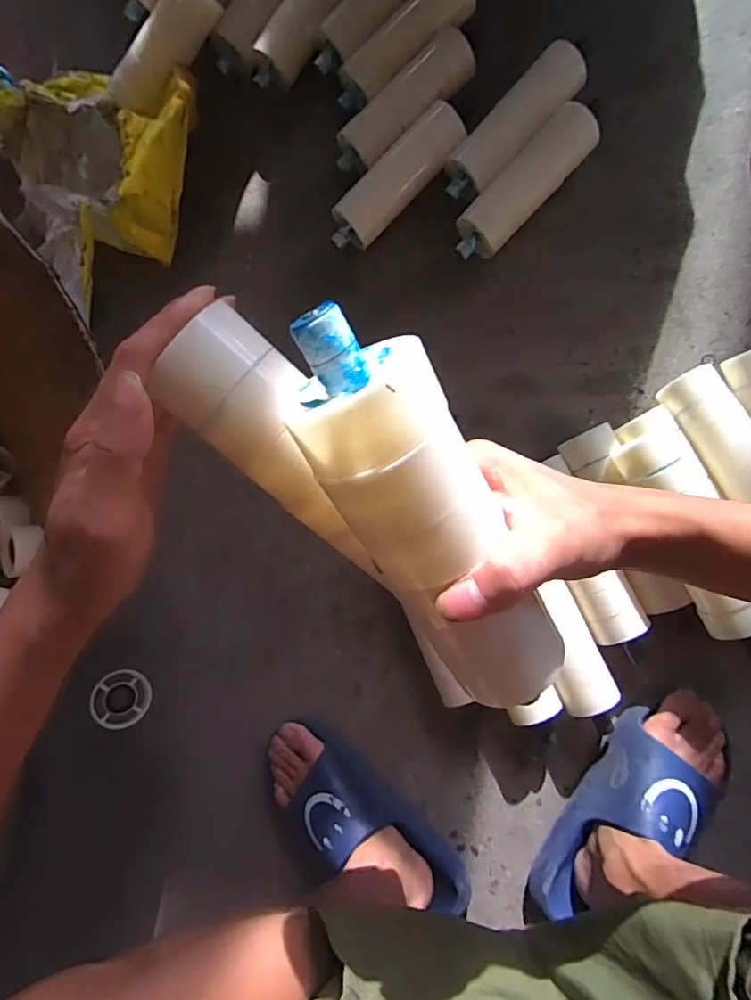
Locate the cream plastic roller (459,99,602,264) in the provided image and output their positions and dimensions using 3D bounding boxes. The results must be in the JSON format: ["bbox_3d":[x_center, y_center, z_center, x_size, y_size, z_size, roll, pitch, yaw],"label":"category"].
[{"bbox_3d":[0.178,-0.372,0.610,0.060,0.046,0.207,45,95,8],"label":"cream plastic roller"}]

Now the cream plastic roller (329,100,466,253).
[{"bbox_3d":[0.024,-0.388,0.627,0.200,0.049,0.056,-43,82,5],"label":"cream plastic roller"}]

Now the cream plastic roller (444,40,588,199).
[{"bbox_3d":[0.164,-0.443,0.603,0.062,0.051,0.205,44,94,8],"label":"cream plastic roller"}]

